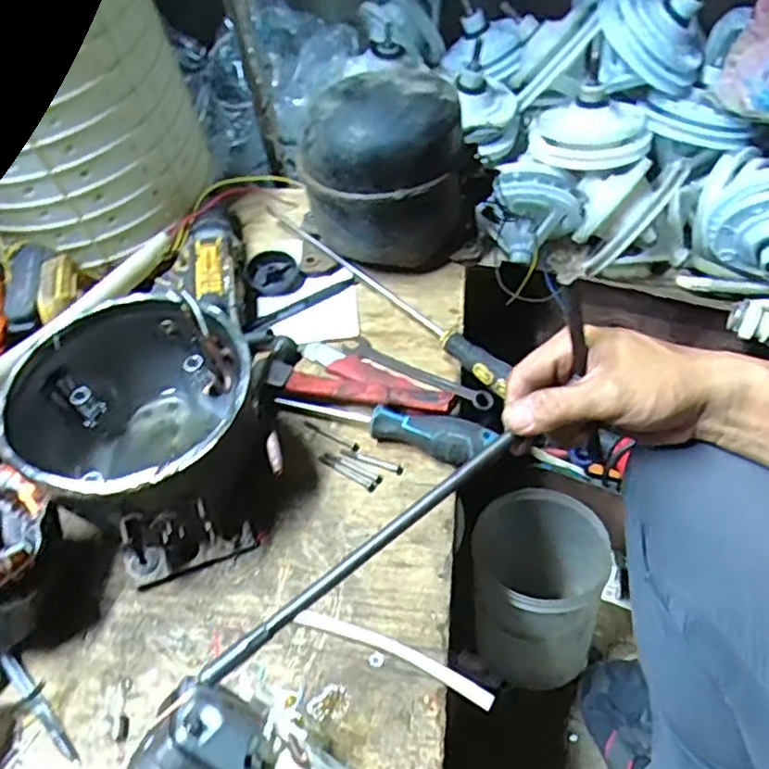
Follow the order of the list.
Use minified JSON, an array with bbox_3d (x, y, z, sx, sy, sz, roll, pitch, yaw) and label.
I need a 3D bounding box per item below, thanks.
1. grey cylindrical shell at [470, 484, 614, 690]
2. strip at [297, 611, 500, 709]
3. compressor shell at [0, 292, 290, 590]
[{"bbox_3d":[0.159,0.217,0.706,0.131,0.190,0.157,12,55,15],"label":"grey cylindrical shell"},{"bbox_3d":[0.006,0.187,0.463,0.146,0.006,0.016,18,56,19],"label":"strip"},{"bbox_3d":[-0.180,0.036,0.526,0.190,0.125,0.173,31,61,26],"label":"compressor shell"}]

